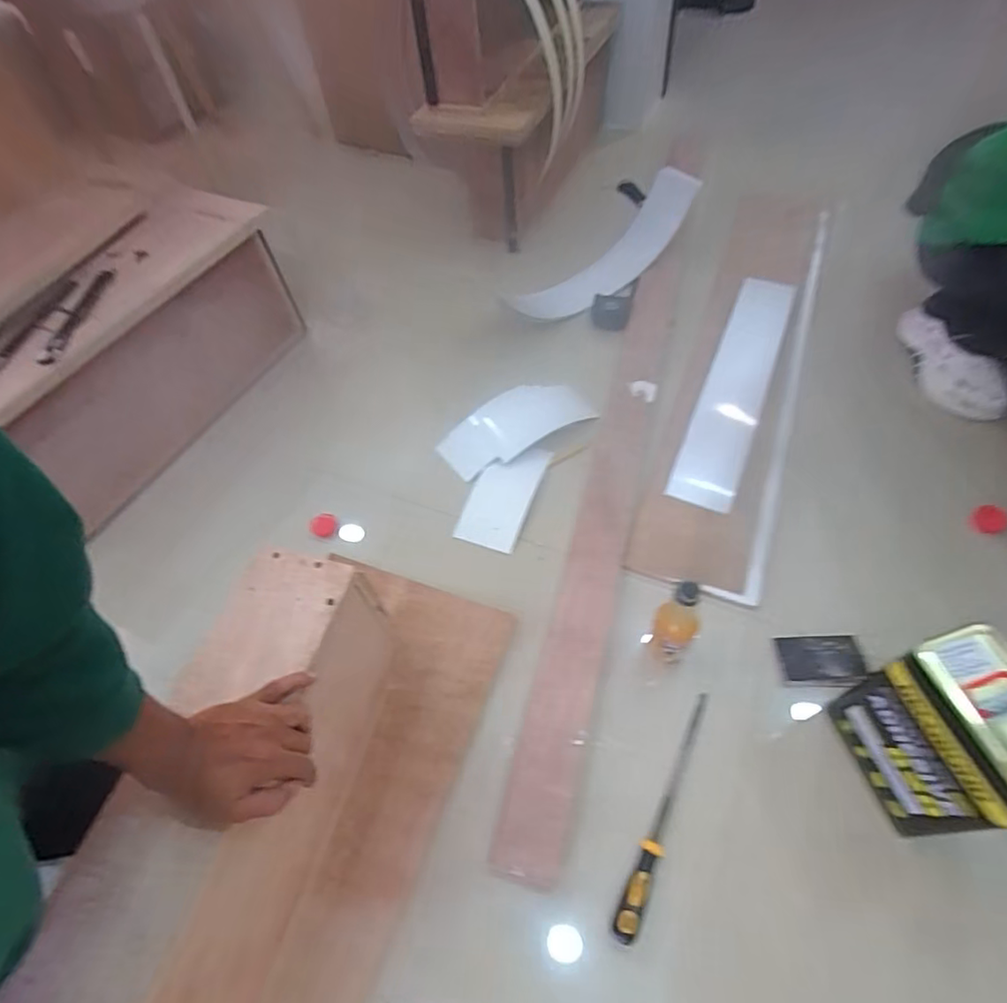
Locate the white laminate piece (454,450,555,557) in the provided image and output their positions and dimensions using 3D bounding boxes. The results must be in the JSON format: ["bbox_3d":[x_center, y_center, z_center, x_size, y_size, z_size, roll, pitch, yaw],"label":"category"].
[{"bbox_3d":[-0.002,-0.016,0.989,0.109,0.010,0.210,17,59,15],"label":"white laminate piece"}]

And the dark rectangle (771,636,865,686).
[{"bbox_3d":[0.443,0.220,0.787,0.110,0.014,0.071,-1,56,4],"label":"dark rectangle"}]

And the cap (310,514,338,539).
[{"bbox_3d":[-0.311,0.043,0.976,0.044,0.009,0.050,-5,56,1],"label":"cap"}]

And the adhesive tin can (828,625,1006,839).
[{"bbox_3d":[0.479,0.257,0.612,0.094,0.251,0.164,-15,57,-5],"label":"adhesive tin can"}]

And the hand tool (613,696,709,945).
[{"bbox_3d":[0.204,0.377,0.702,0.027,0.017,0.305,23,61,18],"label":"hand tool"}]

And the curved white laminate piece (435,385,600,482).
[{"bbox_3d":[0.014,-0.151,1.076,0.278,0.051,0.143,-29,59,-14],"label":"curved white laminate piece"}]

